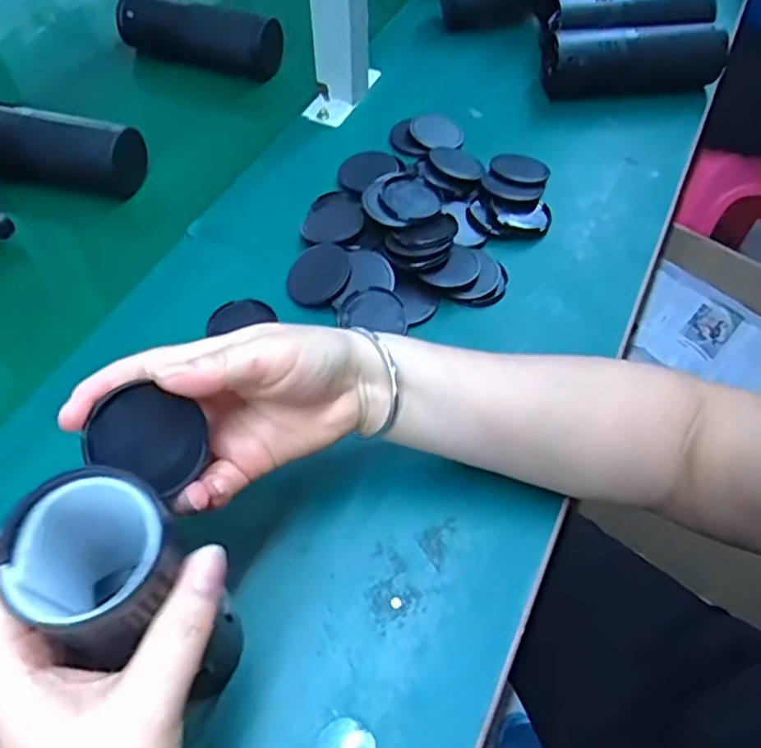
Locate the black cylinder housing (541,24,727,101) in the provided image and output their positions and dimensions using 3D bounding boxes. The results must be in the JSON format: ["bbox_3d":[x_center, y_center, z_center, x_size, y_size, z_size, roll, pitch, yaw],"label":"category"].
[{"bbox_3d":[0.239,-0.295,0.611,0.164,0.056,0.048,-1,56,-2],"label":"black cylinder housing"}]

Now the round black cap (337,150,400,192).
[{"bbox_3d":[-0.012,-0.178,0.562,0.051,0.005,0.051,-7,48,8],"label":"round black cap"}]

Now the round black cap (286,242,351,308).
[{"bbox_3d":[-0.046,-0.074,0.485,0.046,0.004,0.051,10,74,18],"label":"round black cap"}]

